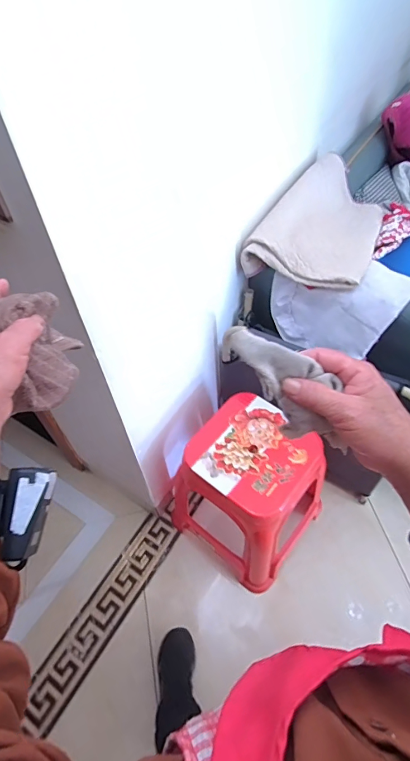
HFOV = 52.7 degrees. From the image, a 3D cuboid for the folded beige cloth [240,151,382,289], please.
[{"bbox_3d":[0.330,-0.450,1.157,0.299,0.121,0.469,17,56,16],"label":"folded beige cloth"}]

